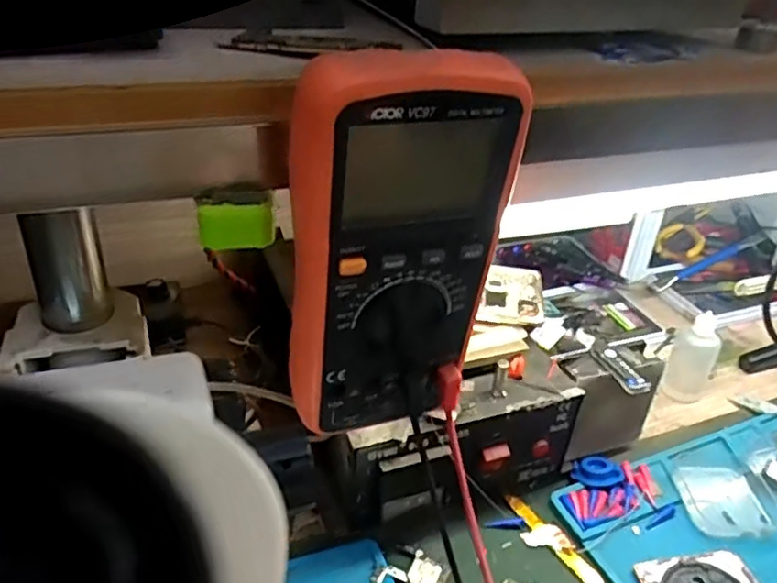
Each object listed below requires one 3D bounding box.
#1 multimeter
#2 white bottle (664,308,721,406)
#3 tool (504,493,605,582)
[{"bbox_3d":[-0.002,-0.015,0.283,0.098,0.170,0.036,-10,36,-21],"label":"multimeter"},{"bbox_3d":[0.264,0.054,0.558,0.035,0.076,0.036,27,40,27],"label":"white bottle"},{"bbox_3d":[0.111,0.167,0.439,0.013,0.005,0.085,-19,42,-30],"label":"tool"}]

